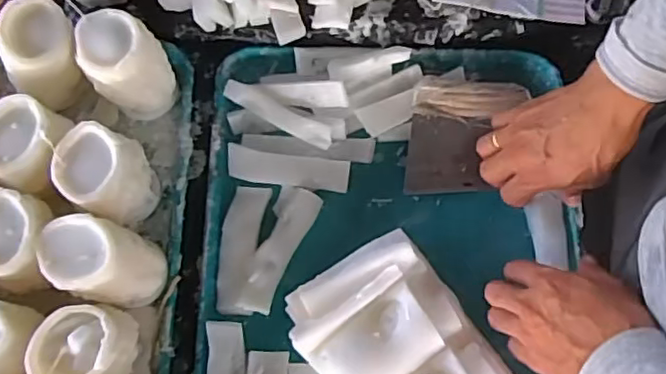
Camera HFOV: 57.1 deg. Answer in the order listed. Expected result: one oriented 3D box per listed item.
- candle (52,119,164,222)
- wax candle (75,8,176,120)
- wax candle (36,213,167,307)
[{"bbox_3d":[-0.196,-0.009,0.545,0.062,0.099,0.074,21,73,6],"label":"candle"},{"bbox_3d":[-0.190,-0.111,0.571,0.066,0.097,0.070,0,72,-1],"label":"wax candle"},{"bbox_3d":[-0.189,0.064,0.522,0.085,0.100,0.065,13,73,3],"label":"wax candle"}]

